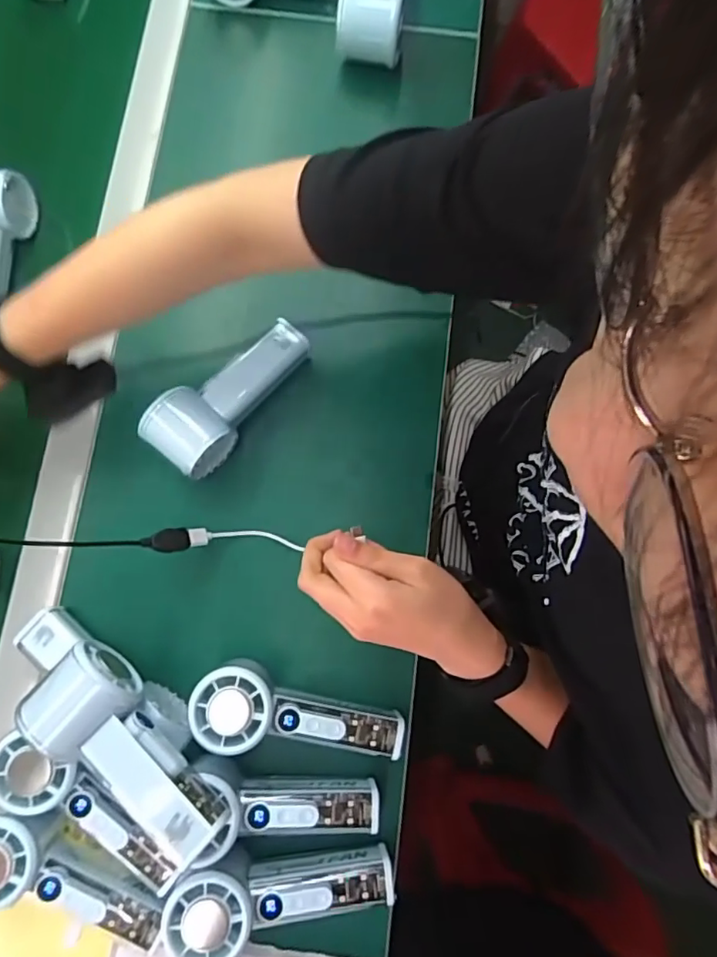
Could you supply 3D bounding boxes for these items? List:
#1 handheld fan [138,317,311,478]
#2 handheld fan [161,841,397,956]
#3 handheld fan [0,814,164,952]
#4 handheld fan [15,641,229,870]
[{"bbox_3d":[-0.104,-0.069,0.460,0.059,0.061,0.146,40,82,7],"label":"handheld fan"},{"bbox_3d":[-0.053,0.282,0.381,0.151,0.033,0.055,-2,79,-15],"label":"handheld fan"},{"bbox_3d":[-0.202,0.273,0.380,0.142,0.039,0.050,30,81,-10],"label":"handheld fan"},{"bbox_3d":[-0.149,0.177,0.362,0.146,0.054,0.056,43,83,8],"label":"handheld fan"}]

